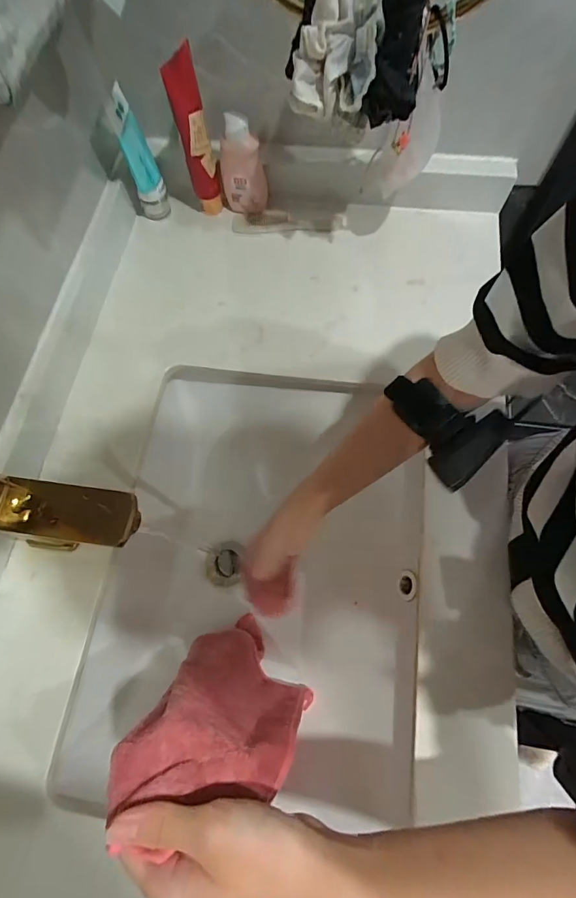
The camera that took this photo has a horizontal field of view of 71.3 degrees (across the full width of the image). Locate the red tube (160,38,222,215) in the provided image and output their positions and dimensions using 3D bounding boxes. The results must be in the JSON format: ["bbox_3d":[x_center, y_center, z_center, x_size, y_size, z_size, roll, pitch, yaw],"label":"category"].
[{"bbox_3d":[-0.106,-0.359,0.470,0.032,0.161,0.045,31,74,20],"label":"red tube"}]

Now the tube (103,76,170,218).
[{"bbox_3d":[-0.181,-0.352,0.494,0.035,0.130,0.046,-20,70,-5],"label":"tube"}]

